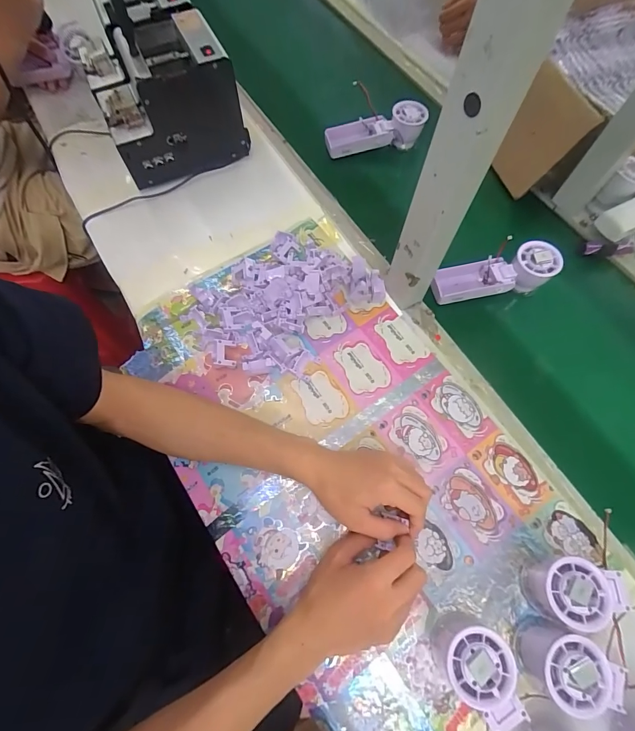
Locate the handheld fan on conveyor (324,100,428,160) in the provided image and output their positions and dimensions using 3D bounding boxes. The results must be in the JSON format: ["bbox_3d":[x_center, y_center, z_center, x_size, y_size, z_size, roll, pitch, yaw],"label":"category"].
[{"bbox_3d":[0.100,-0.414,0.659,0.170,0.047,0.067,-9,68,-1],"label":"handheld fan on conveyor"}]

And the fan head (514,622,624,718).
[{"bbox_3d":[0.234,0.278,0.340,0.086,0.058,0.059,24,71,9],"label":"fan head"}]

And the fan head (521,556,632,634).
[{"bbox_3d":[0.255,0.218,0.363,0.085,0.060,0.058,2,69,1],"label":"fan head"}]

